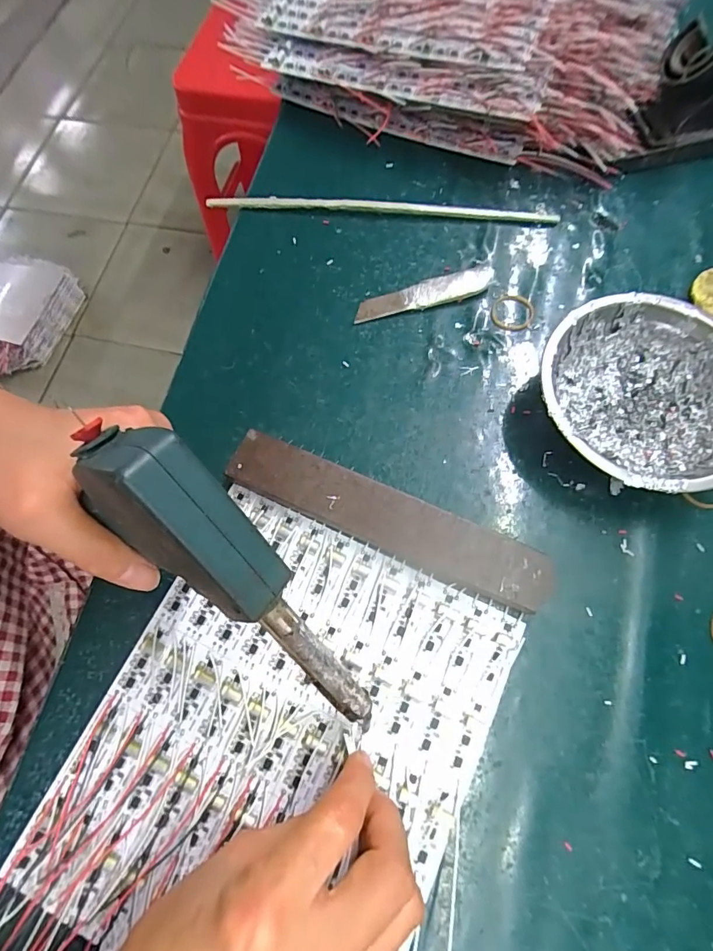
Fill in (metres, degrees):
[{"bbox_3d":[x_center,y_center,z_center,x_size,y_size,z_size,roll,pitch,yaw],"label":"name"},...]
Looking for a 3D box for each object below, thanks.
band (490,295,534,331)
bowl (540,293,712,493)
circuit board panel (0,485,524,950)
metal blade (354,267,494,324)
[{"bbox_3d":[0.112,-0.118,0.325,0.030,0.004,0.029,-1,72,2],"label":"band"},{"bbox_3d":[0.173,-0.046,0.278,0.122,0.040,0.121,-1,72,2],"label":"bowl"},{"bbox_3d":[-0.042,0.141,0.242,0.193,0.010,0.227,24,74,10],"label":"circuit board panel"},{"bbox_3d":[0.049,-0.131,0.328,0.102,0.004,0.020,-15,81,0],"label":"metal blade"}]

